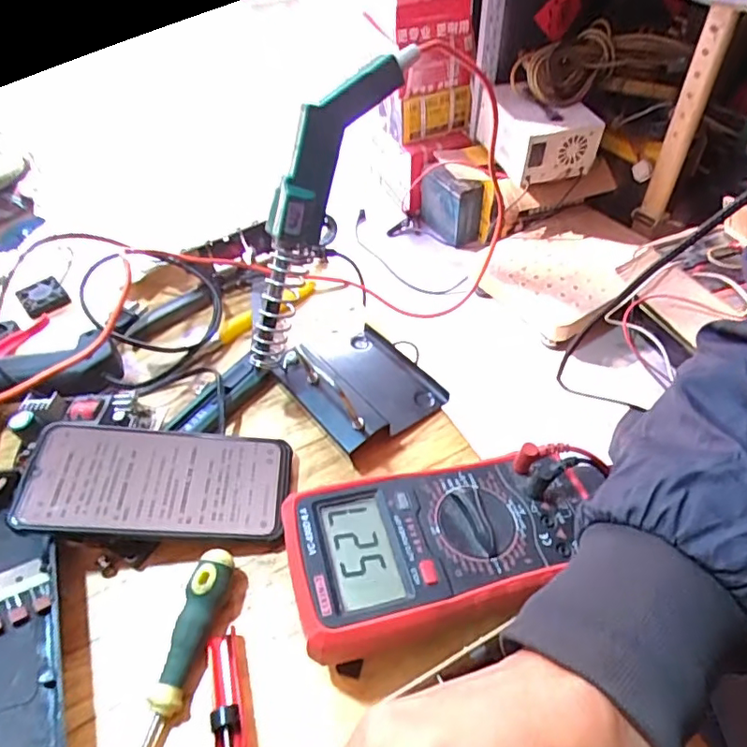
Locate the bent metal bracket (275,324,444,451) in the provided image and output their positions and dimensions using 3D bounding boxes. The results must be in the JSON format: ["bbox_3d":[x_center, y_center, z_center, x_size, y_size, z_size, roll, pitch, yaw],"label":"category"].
[{"bbox_3d":[-0.012,0.002,0.428,0.101,0.031,0.112,-32,54,-24],"label":"bent metal bracket"}]

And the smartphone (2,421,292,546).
[{"bbox_3d":[-0.140,0.069,0.355,0.163,0.011,0.078,6,47,-10],"label":"smartphone"}]

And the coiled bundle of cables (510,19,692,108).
[{"bbox_3d":[0.558,-0.773,1.333,0.401,0.132,0.130,-13,49,-9],"label":"coiled bundle of cables"}]

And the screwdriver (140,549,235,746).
[{"bbox_3d":[-0.109,0.169,0.291,0.020,0.021,0.146,10,62,12],"label":"screwdriver"}]

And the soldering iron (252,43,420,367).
[{"bbox_3d":[-0.041,-0.110,0.357,0.031,0.225,0.054,36,21,30],"label":"soldering iron"}]

